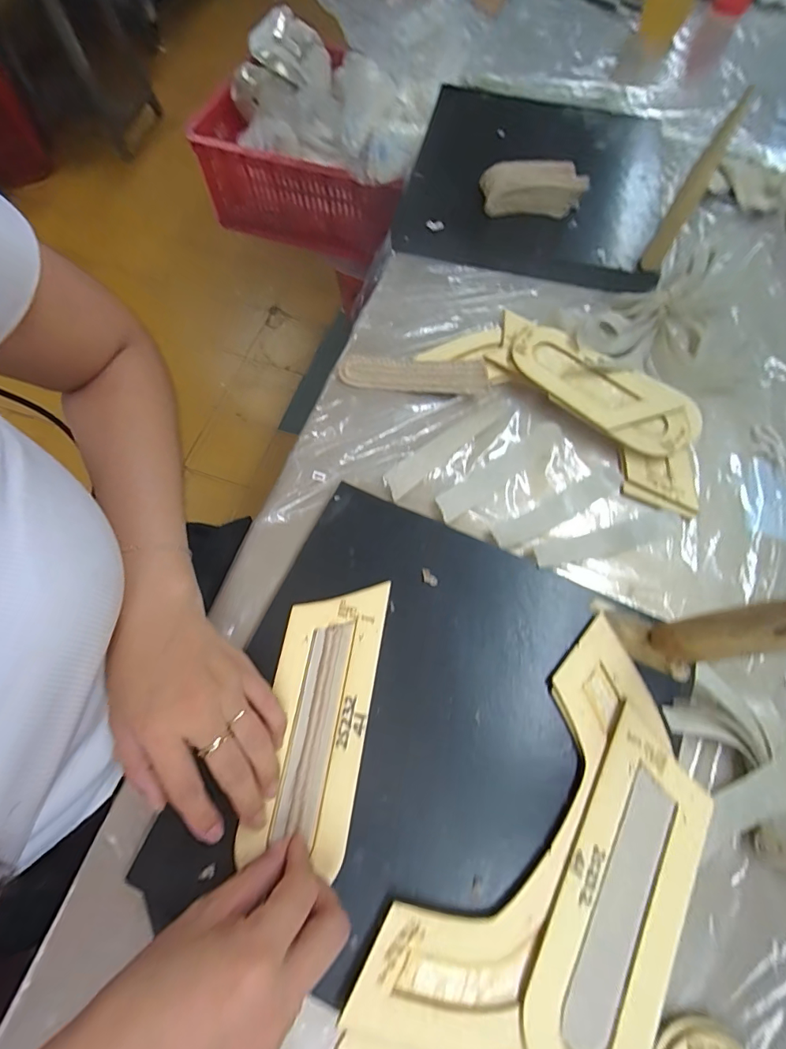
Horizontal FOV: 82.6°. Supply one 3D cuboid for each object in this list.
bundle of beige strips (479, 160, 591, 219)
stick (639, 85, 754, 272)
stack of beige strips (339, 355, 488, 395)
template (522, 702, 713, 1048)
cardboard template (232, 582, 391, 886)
[{"bbox_3d":[0.156,-0.379,0.507,0.107,0.043,0.051,-3,68,-3],"label":"bundle of beige strips"},{"bbox_3d":[0.280,-0.308,0.425,0.020,0.148,0.021,34,71,11],"label":"stick"},{"bbox_3d":[0.020,-0.147,0.439,0.142,0.010,0.032,6,93,7],"label":"stack of beige strips"},{"bbox_3d":[0.138,0.225,0.269,0.065,0.006,0.190,27,71,11],"label":"template"},{"bbox_3d":[-0.051,0.128,0.310,0.070,0.011,0.178,8,67,2],"label":"cardboard template"}]

